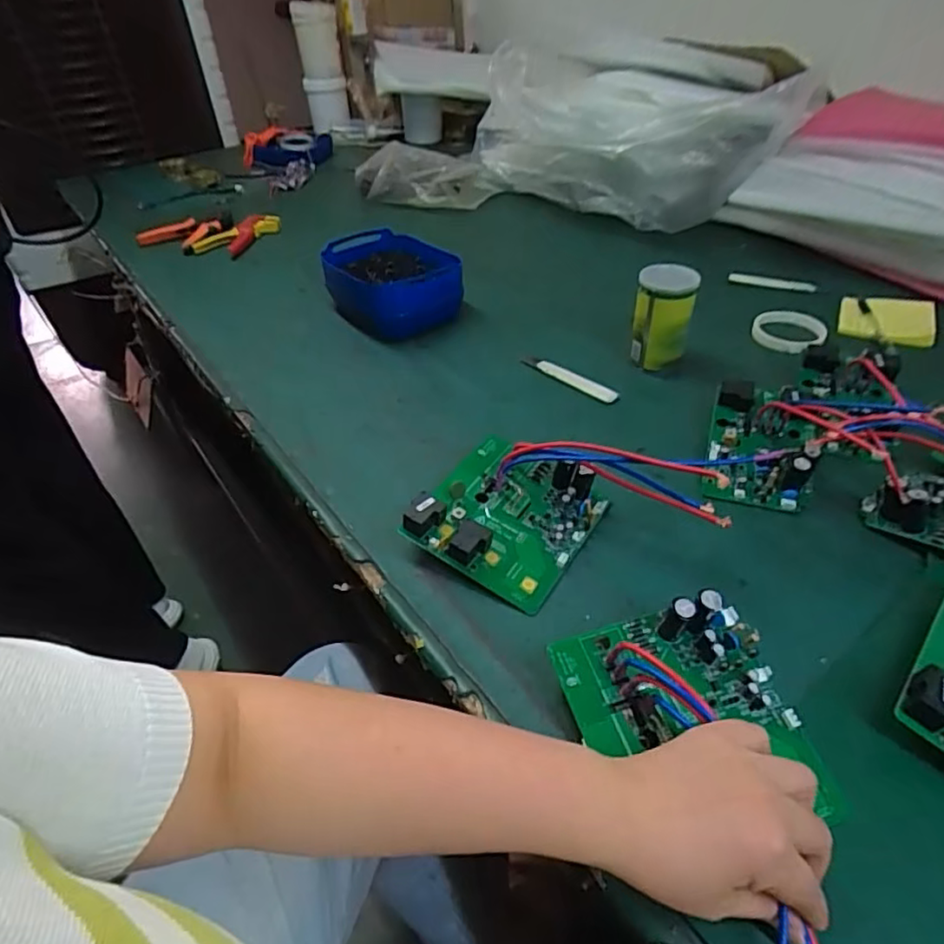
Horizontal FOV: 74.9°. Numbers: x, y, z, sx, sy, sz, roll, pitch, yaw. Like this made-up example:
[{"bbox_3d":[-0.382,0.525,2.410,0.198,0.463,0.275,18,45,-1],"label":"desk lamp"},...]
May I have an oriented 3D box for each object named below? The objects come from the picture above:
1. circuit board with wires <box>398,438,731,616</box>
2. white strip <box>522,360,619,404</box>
[{"bbox_3d":[0.072,0.037,0.528,0.231,0.085,0.155,22,47,27],"label":"circuit board with wires"},{"bbox_3d":[0.117,-0.116,0.750,0.133,0.011,0.017,30,51,33],"label":"white strip"}]

